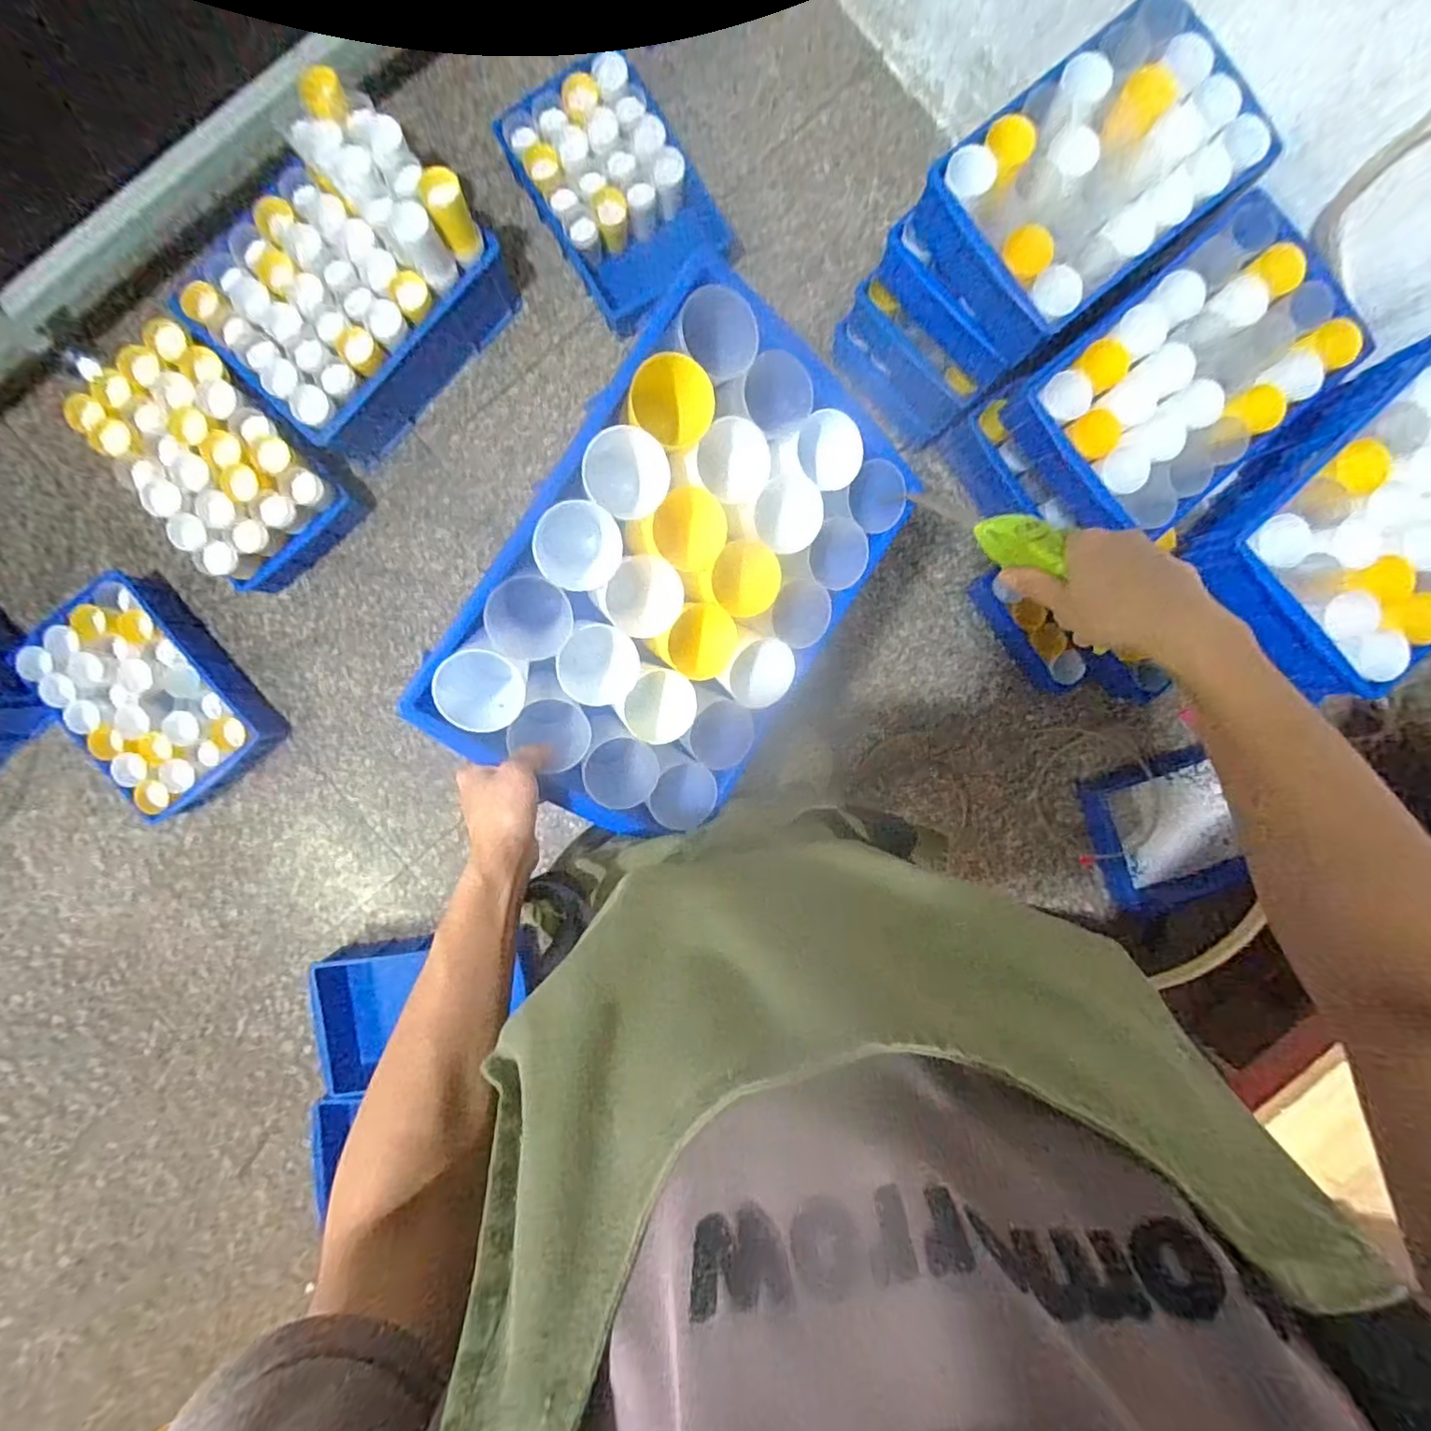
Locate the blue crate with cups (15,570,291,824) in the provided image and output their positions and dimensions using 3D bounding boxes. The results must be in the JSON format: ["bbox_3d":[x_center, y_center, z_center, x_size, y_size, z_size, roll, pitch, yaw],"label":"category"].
[{"bbox_3d":[-1.052,-0.036,1.178,0.272,0.109,0.404,-38,93,1],"label":"blue crate with cups"}]

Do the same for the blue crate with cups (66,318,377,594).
[{"bbox_3d":[-0.880,-0.450,1.135,0.392,0.191,0.286,42,92,-3],"label":"blue crate with cups"}]

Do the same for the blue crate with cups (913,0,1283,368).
[{"bbox_3d":[0.492,-0.707,0.842,0.353,0.121,0.266,-40,93,1],"label":"blue crate with cups"}]

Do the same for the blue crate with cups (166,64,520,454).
[{"bbox_3d":[-0.639,-0.727,1.070,0.338,0.260,0.461,44,92,-3],"label":"blue crate with cups"}]

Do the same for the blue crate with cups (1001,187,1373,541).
[{"bbox_3d":[0.639,-0.457,0.870,0.398,0.117,0.270,-41,93,1],"label":"blue crate with cups"}]

